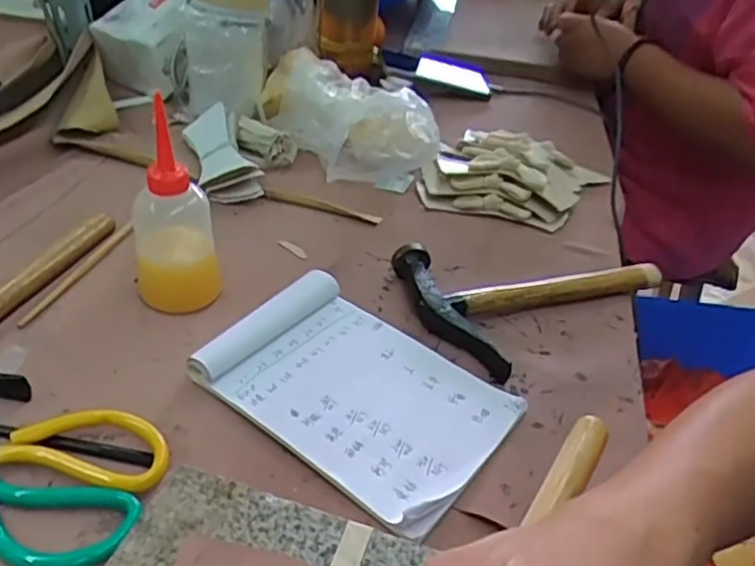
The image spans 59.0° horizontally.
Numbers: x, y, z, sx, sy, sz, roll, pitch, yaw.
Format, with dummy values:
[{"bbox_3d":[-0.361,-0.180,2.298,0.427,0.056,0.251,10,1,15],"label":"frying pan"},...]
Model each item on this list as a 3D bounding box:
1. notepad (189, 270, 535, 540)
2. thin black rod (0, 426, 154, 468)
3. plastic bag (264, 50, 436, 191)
[{"bbox_3d":[-0.013,0.073,0.476,0.204,0.024,0.137,29,43,26],"label":"notepad"},{"bbox_3d":[-0.254,0.093,0.429,0.226,0.008,0.013,10,38,4],"label":"thin black rod"},{"bbox_3d":[-0.046,-0.199,0.774,0.131,0.079,0.243,-14,42,-24],"label":"plastic bag"}]

